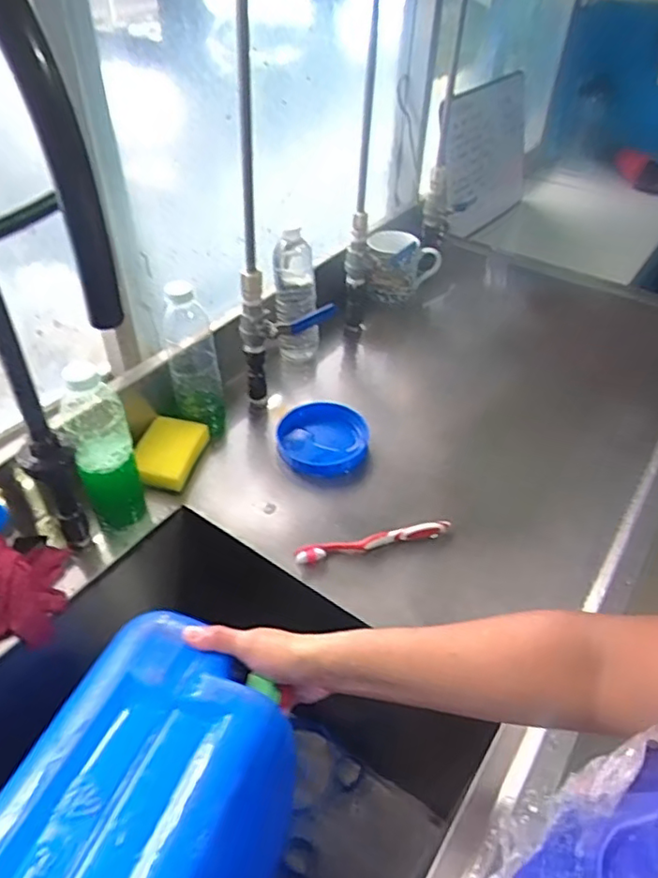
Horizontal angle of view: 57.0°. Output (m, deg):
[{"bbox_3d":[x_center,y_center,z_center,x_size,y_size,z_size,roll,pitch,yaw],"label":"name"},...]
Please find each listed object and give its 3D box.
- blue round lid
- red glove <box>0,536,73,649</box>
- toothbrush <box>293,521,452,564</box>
[{"bbox_3d":[-0.008,0.001,0.809,0.117,0.037,0.114,1,43,-1],"label":"blue round lid"},{"bbox_3d":[-0.322,0.153,0.619,0.092,0.085,0.099,1,43,-1],"label":"red glove"},{"bbox_3d":[0.052,0.115,0.688,0.183,0.015,0.021,-9,44,-11],"label":"toothbrush"}]

